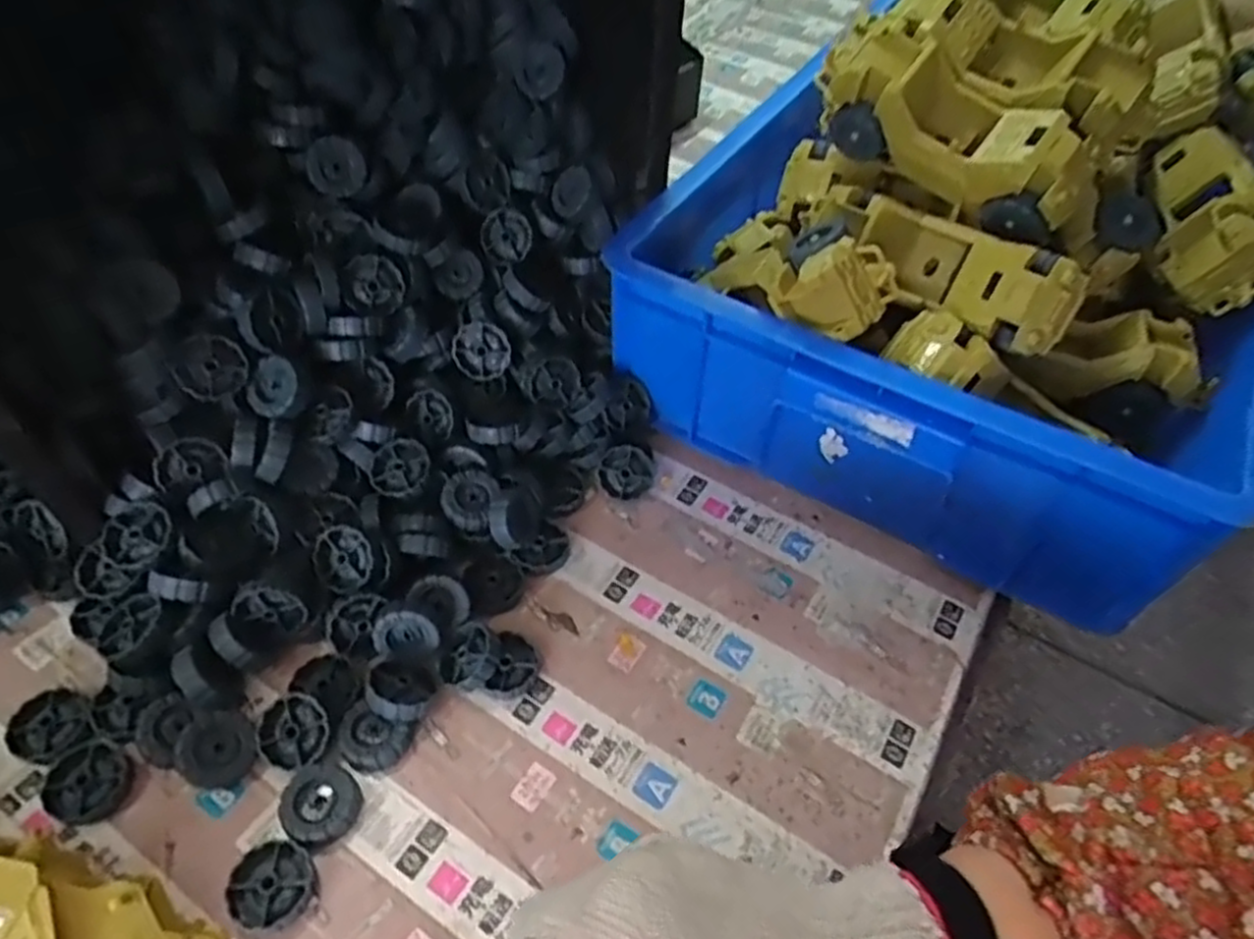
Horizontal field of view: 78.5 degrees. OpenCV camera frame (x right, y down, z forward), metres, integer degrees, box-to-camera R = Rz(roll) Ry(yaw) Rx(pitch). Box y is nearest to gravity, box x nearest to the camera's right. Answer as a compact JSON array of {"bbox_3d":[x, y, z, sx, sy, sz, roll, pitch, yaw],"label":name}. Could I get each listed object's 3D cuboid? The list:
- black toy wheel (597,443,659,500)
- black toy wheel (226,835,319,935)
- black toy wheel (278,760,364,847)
[{"bbox_3d":[0.000,0.002,0.537,0.038,0.014,0.037,-27,79,1],"label":"black toy wheel"},{"bbox_3d":[-0.171,0.200,0.369,0.037,0.013,0.037,2,52,-2],"label":"black toy wheel"},{"bbox_3d":[-0.157,0.172,0.396,0.036,0.013,0.040,-29,59,-24],"label":"black toy wheel"}]

